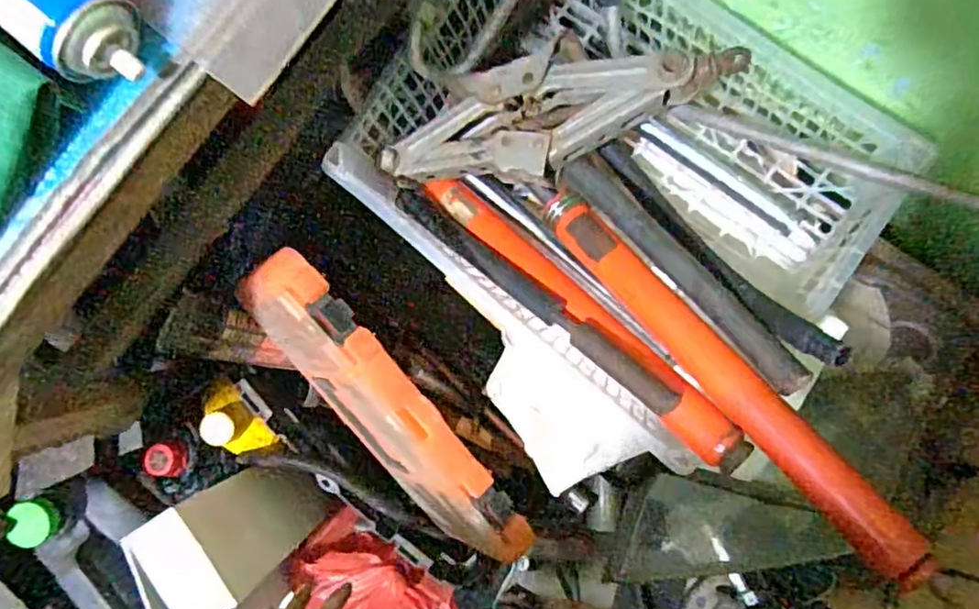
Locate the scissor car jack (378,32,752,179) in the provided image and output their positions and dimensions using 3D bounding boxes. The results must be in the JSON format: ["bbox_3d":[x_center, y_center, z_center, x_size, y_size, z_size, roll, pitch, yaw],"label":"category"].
[{"bbox_3d":[0.056,-0.176,0.587,0.331,0.056,0.113,-10,91,20],"label":"scissor car jack"}]

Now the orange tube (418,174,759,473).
[{"bbox_3d":[0.068,0.000,0.566,0.044,0.034,0.370,-44,61,0],"label":"orange tube"}]

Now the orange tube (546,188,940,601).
[{"bbox_3d":[0.173,0.046,0.506,0.033,0.027,0.380,-39,64,0],"label":"orange tube"}]

